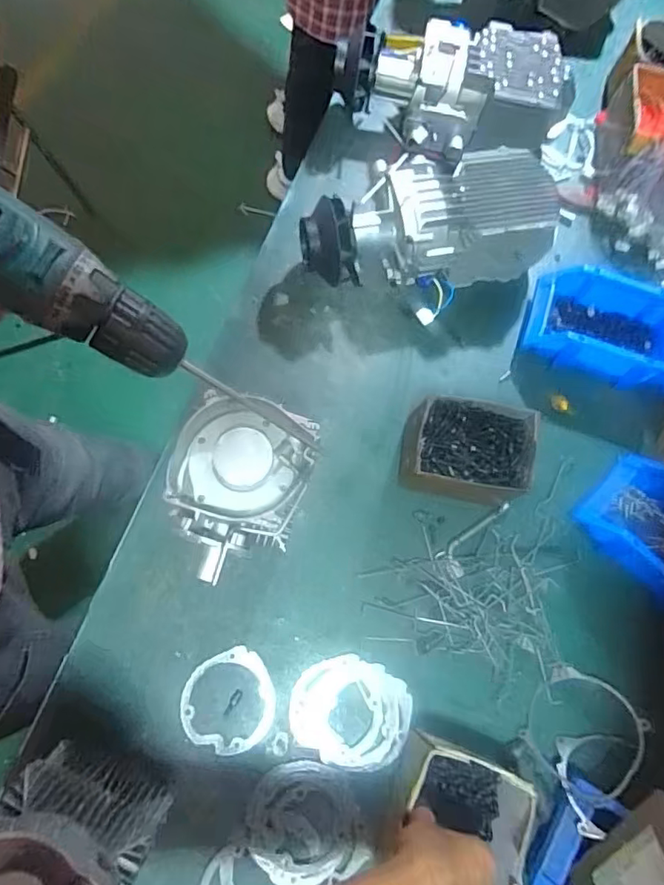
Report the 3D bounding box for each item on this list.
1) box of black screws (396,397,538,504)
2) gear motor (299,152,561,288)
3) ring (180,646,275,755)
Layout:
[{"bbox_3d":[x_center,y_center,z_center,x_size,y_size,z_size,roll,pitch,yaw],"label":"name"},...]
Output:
[{"bbox_3d":[0.161,0.010,0.656,0.145,0.088,0.102,10,74,1],"label":"box of black screws"},{"bbox_3d":[0.119,-0.294,0.732,0.325,0.112,0.151,-8,74,-5],"label":"gear motor"},{"bbox_3d":[-0.114,0.288,0.603,0.102,0.005,0.098,1,74,-2],"label":"ring"}]

